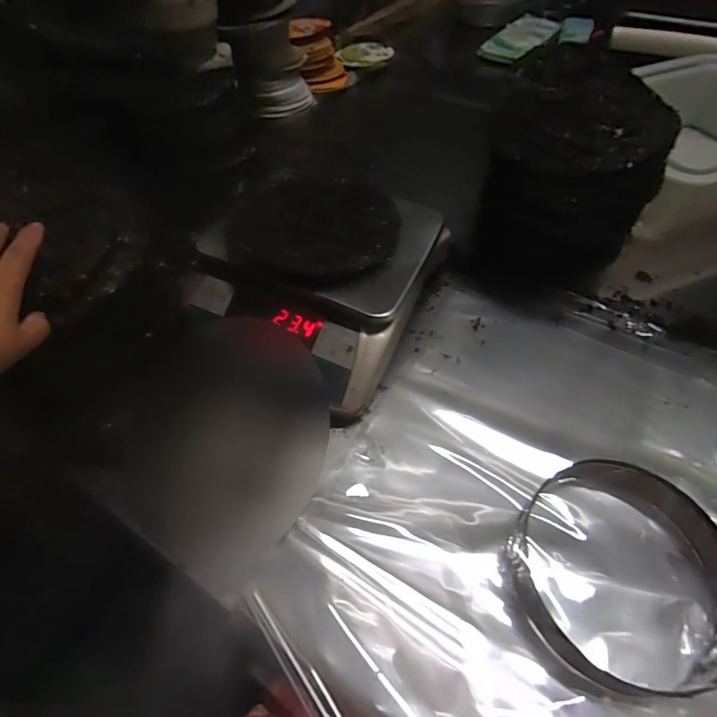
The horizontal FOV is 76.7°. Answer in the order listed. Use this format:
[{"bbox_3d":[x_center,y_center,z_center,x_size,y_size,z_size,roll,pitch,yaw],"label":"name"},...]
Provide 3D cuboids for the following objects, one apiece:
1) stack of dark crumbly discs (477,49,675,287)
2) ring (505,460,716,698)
[{"bbox_3d":[0.279,-0.229,0.612,0.193,0.259,0.162,33,61,24],"label":"stack of dark crumbly discs"},{"bbox_3d":[0.243,0.196,0.429,0.192,0.049,0.197,-1,53,2],"label":"ring"}]

